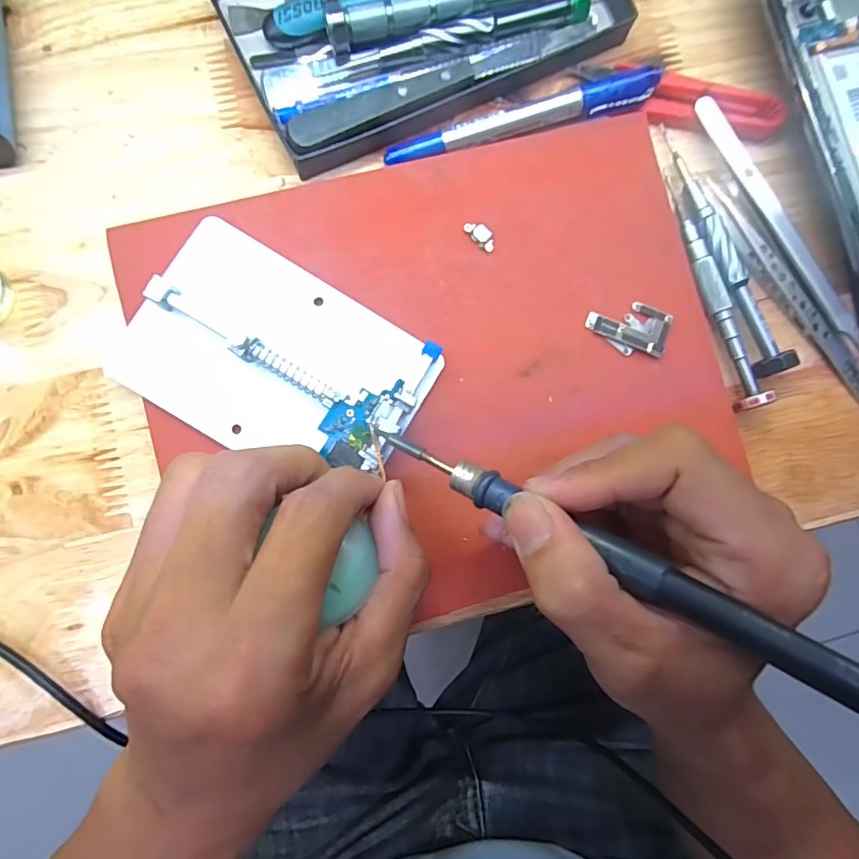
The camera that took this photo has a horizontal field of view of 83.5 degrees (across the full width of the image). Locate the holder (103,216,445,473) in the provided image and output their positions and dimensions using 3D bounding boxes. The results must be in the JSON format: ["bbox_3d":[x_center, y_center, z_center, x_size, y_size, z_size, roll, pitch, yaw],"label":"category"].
[{"bbox_3d":[-0.063,-0.029,0.198,0.117,0.021,0.080,31,85,-2],"label":"holder"}]

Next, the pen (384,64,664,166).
[{"bbox_3d":[0.043,-0.142,0.218,0.128,0.009,0.013,-15,88,-5],"label":"pen"}]

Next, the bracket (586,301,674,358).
[{"bbox_3d":[0.090,-0.046,0.217,0.037,0.004,0.024,15,86,-3],"label":"bracket"}]

